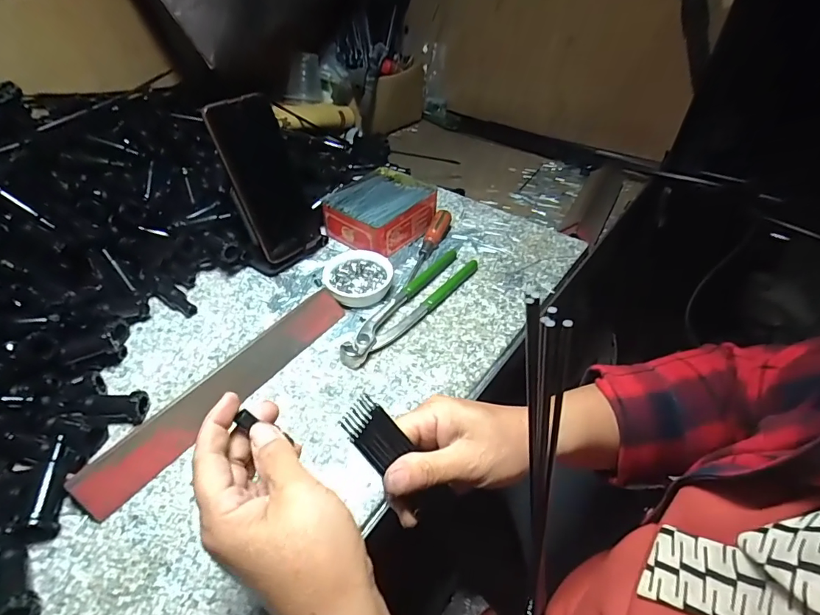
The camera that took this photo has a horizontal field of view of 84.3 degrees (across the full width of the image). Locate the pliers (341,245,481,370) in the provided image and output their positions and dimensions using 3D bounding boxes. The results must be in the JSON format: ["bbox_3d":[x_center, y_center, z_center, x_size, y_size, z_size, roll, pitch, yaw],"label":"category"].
[{"bbox_3d":[0.005,-0.006,0.476,0.041,0.016,0.203,28,50,25],"label":"pliers"}]

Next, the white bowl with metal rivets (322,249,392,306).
[{"bbox_3d":[-0.055,-0.028,0.488,0.070,0.028,0.076,0,44,0],"label":"white bowl with metal rivets"}]

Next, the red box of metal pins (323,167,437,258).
[{"bbox_3d":[-0.034,-0.125,0.571,0.107,0.038,0.128,26,50,24],"label":"red box of metal pins"}]

